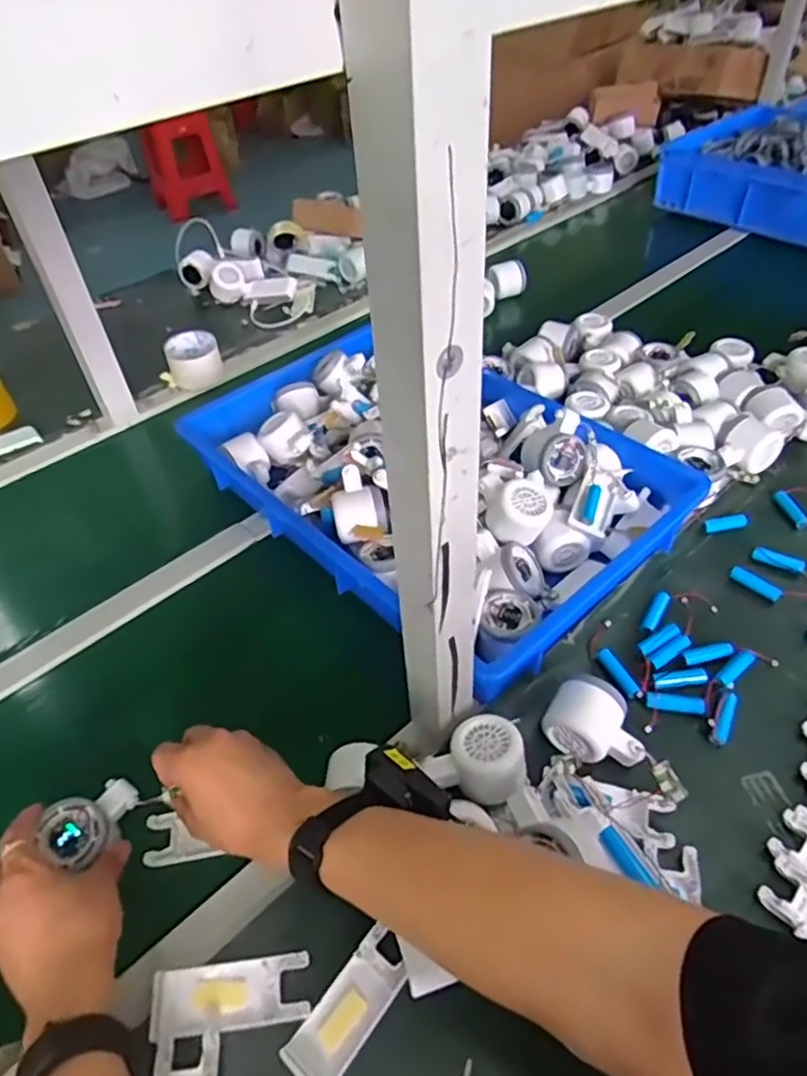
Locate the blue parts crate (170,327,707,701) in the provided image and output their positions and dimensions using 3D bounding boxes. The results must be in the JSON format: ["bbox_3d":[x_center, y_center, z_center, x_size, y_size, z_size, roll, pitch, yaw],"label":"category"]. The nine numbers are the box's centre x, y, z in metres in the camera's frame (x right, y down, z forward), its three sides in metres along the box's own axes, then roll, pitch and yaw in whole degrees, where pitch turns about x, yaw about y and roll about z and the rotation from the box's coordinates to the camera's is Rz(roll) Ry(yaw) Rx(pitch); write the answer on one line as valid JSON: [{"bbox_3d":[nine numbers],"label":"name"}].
[{"bbox_3d":[0.018,-0.095,0.771,0.363,0.100,0.539,-34,53,-26],"label":"blue parts crate"}]

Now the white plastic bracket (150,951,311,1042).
[{"bbox_3d":[-0.117,0.313,0.443,0.102,0.013,0.039,-7,46,-2],"label":"white plastic bracket"}]

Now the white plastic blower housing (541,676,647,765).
[{"bbox_3d":[0.165,0.160,0.545,0.079,0.051,0.057,31,56,30],"label":"white plastic blower housing"}]

